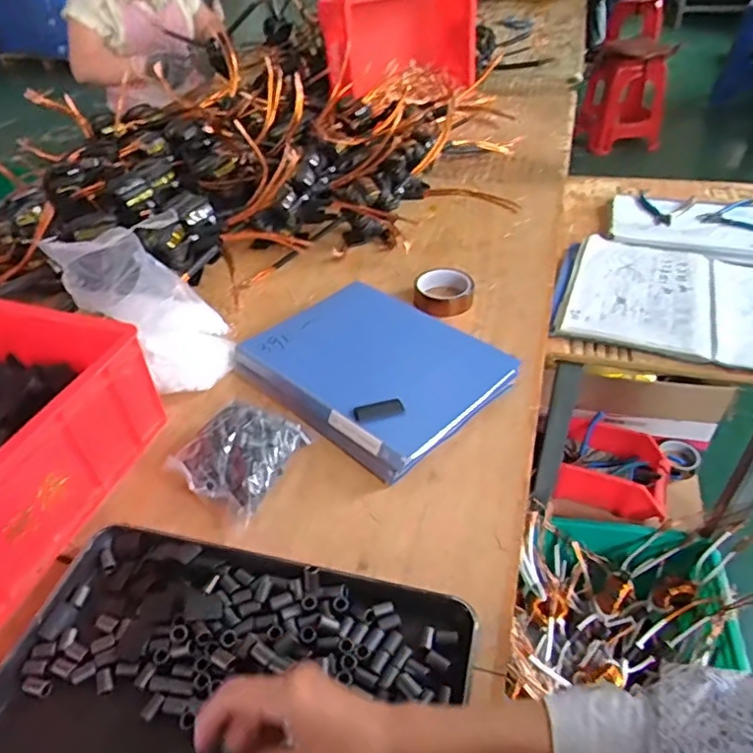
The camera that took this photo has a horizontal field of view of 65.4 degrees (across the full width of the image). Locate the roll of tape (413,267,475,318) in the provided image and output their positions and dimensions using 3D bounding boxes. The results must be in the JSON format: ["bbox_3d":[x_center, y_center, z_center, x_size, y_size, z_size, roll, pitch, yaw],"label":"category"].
[{"bbox_3d":[0.107,-0.139,0.928,0.093,0.042,0.093,-1,43,0],"label":"roll of tape"}]

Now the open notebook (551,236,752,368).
[{"bbox_3d":[0.554,-0.122,0.971,0.474,0.023,0.305,14,45,16],"label":"open notebook"}]

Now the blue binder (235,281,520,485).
[{"bbox_3d":[-0.001,-0.016,0.793,0.308,0.042,0.254,30,51,32],"label":"blue binder"}]

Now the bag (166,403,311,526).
[{"bbox_3d":[-0.159,0.089,0.676,0.114,0.052,0.129,15,45,20],"label":"bag"}]

